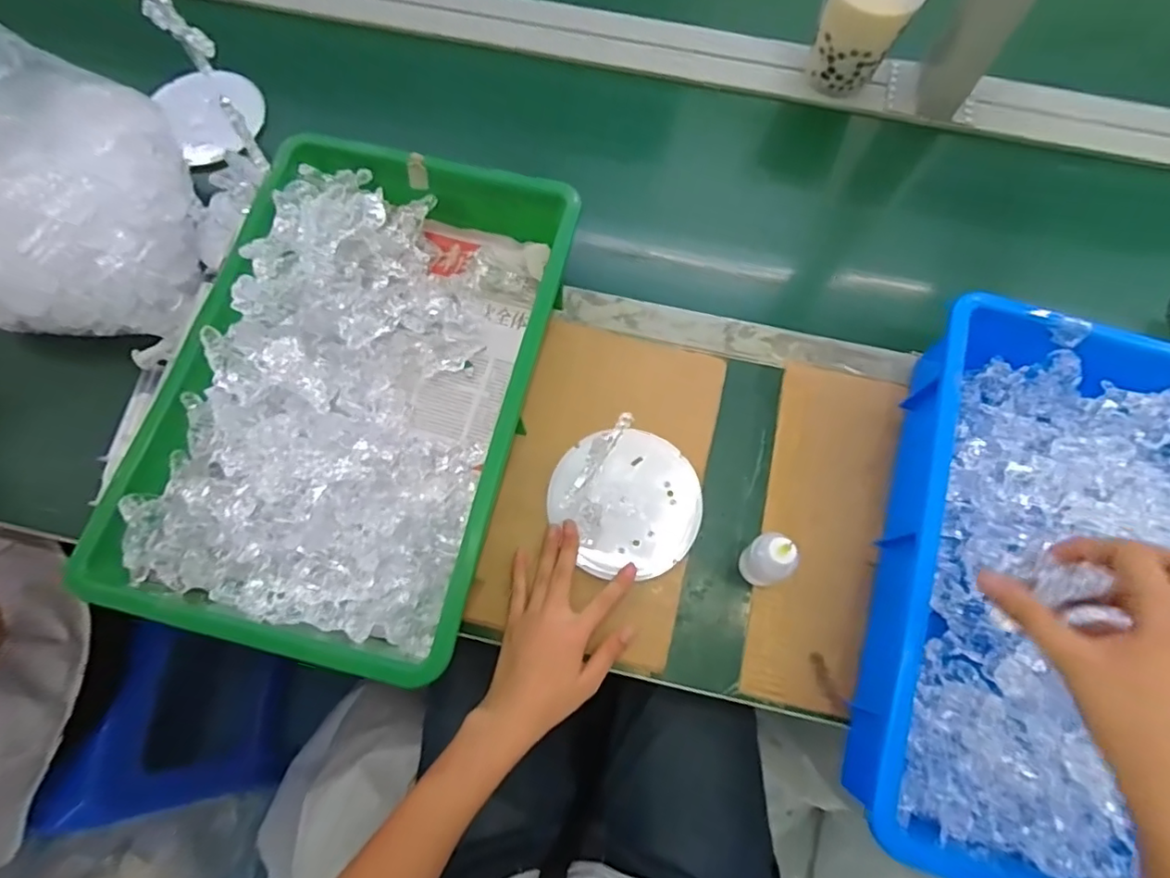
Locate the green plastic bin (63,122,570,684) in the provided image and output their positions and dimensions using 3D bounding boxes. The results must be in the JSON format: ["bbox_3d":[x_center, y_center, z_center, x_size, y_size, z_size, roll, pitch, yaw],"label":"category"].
[{"bbox_3d":[-0.177,-0.045,0.491,0.271,0.106,0.425,14,72,4],"label":"green plastic bin"}]

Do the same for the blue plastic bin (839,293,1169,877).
[{"bbox_3d":[0.373,0.113,0.442,0.277,0.085,0.413,17,72,5],"label":"blue plastic bin"}]

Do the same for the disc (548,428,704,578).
[{"bbox_3d":[0.038,0.053,0.498,0.121,0.023,0.124,-34,75,-11],"label":"disc"}]

